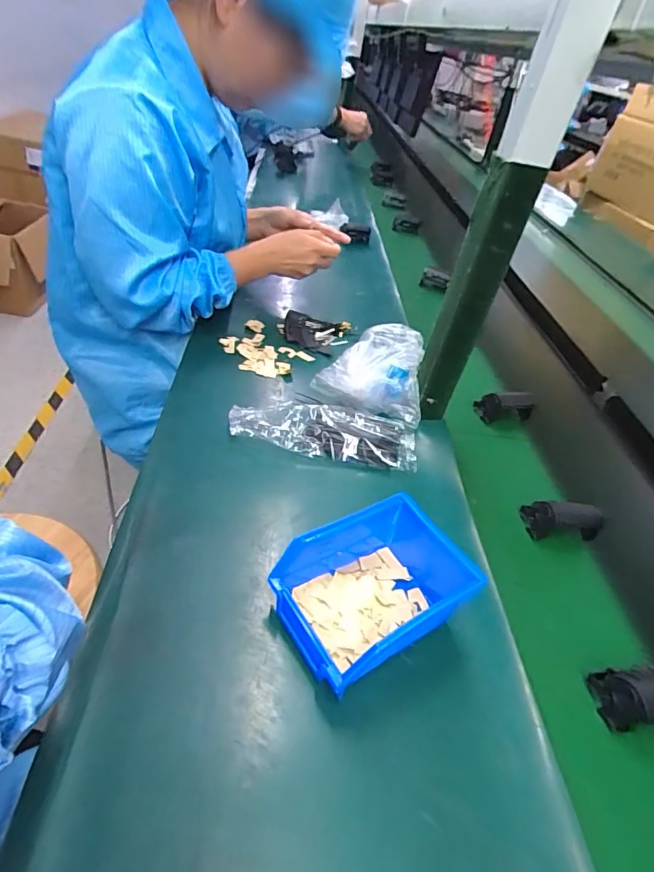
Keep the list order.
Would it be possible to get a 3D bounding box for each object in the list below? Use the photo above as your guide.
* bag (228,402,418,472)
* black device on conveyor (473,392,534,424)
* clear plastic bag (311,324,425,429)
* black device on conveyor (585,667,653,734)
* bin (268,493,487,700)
[{"bbox_3d":[-0.004,-0.012,0.582,0.222,0.021,0.080,15,40,3],"label":"bag"},{"bbox_3d":[0.257,-0.042,0.698,0.078,0.036,0.040,6,41,-8],"label":"black device on conveyor"},{"bbox_3d":[0.054,-0.077,0.627,0.137,0.099,0.091,7,41,0],"label":"clear plastic bag"},{"bbox_3d":[0.260,0.213,0.394,0.069,0.040,0.049,0,41,-9],"label":"black device on conveyor"},{"bbox_3d":[0.036,0.128,0.404,0.144,0.072,0.108,-21,49,-29],"label":"bin"}]

